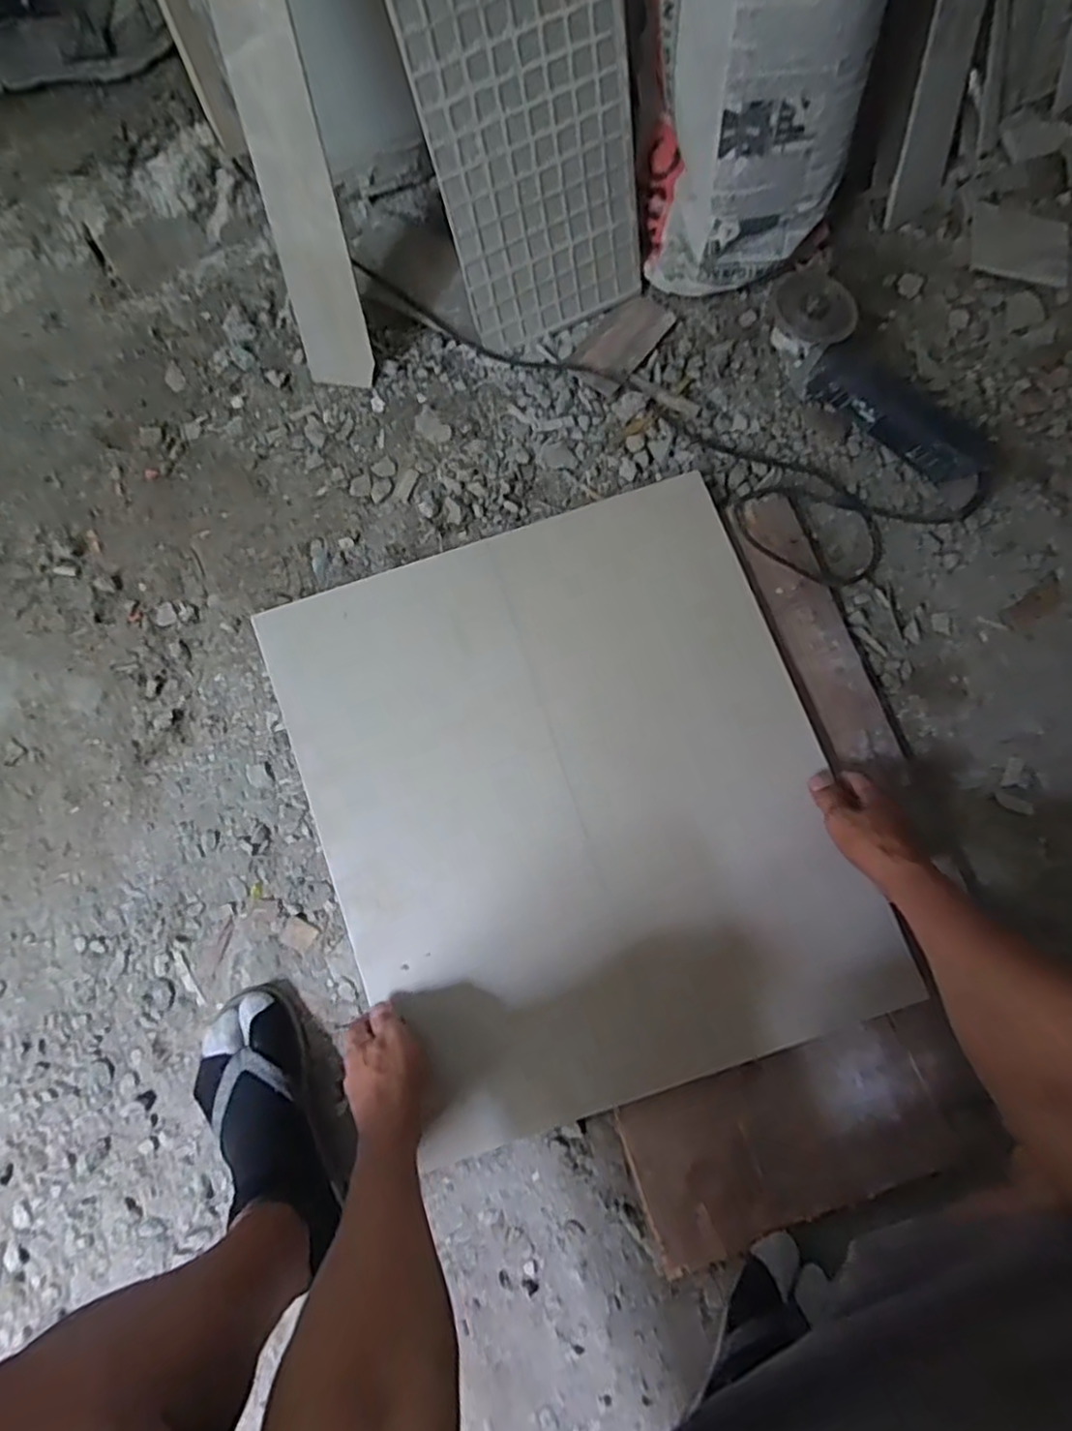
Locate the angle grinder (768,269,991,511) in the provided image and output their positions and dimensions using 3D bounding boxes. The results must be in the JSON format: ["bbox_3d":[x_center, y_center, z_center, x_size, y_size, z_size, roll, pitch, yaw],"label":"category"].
[{"bbox_3d":[0.402,-0.376,0.771,0.316,0.097,0.074,41,77,4],"label":"angle grinder"}]

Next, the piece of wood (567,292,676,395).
[{"bbox_3d":[0.105,-0.469,0.835,0.076,0.005,0.143,37,76,3],"label":"piece of wood"}]

